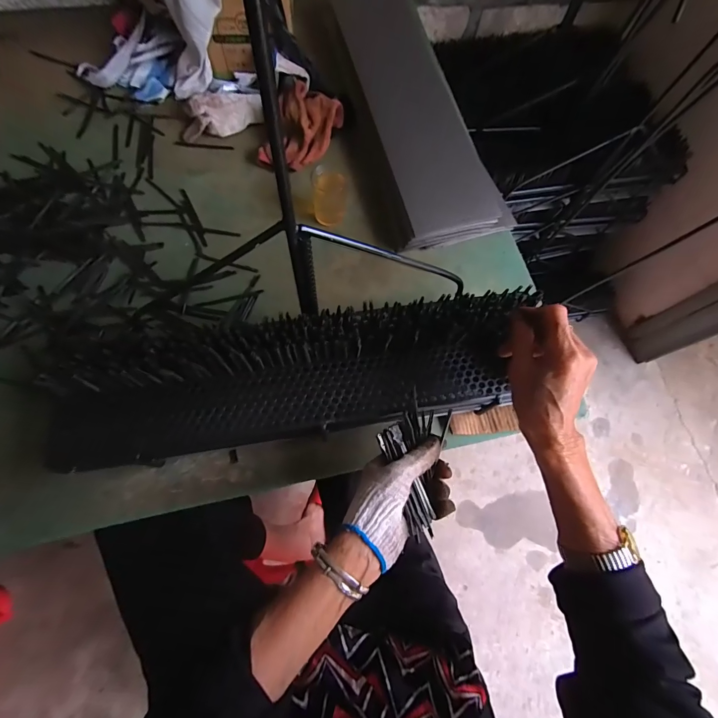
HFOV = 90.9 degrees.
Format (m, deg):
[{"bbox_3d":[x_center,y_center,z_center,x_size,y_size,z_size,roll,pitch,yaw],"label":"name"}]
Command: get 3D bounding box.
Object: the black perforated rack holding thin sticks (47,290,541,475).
[{"bbox_3d":[-0.075,0.022,0.418,0.536,0.071,0.130,-10,70,-4],"label":"black perforated rack holding thin sticks"}]

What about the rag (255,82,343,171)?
[{"bbox_3d":[-0.114,-0.431,0.646,0.119,0.072,0.175,33,71,7],"label":"rag"}]

